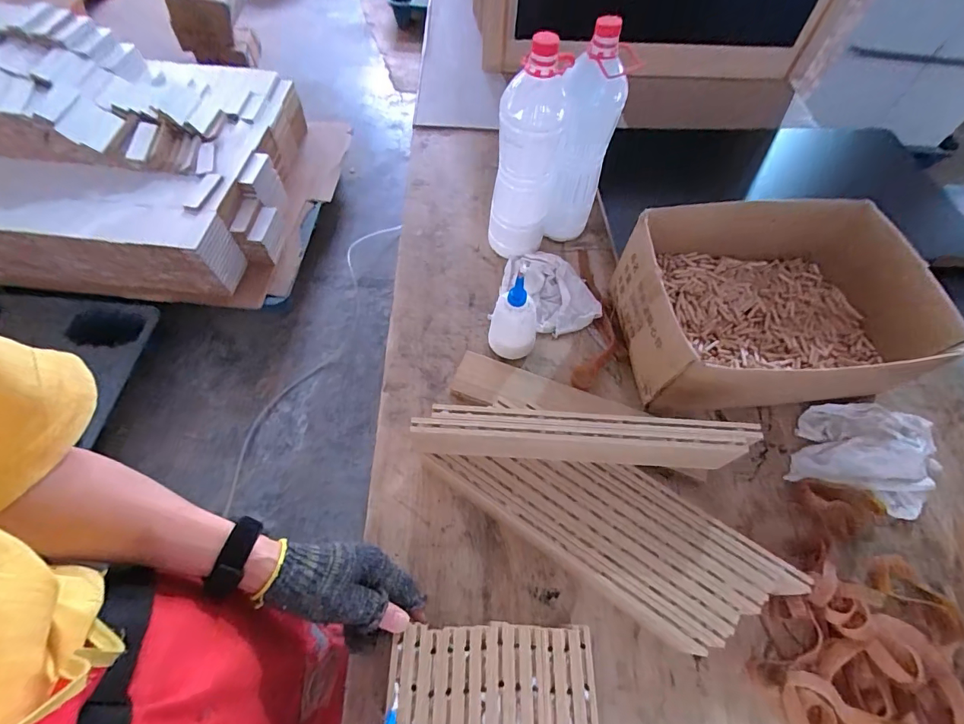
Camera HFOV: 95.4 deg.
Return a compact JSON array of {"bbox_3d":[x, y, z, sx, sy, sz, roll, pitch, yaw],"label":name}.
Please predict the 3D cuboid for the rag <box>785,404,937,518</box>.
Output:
[{"bbox_3d":[0.507,0.119,0.574,0.176,0.038,0.137,20,62,9],"label":"rag"}]

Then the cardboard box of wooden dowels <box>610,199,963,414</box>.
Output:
[{"bbox_3d":[0.385,-0.069,0.606,0.368,0.145,0.256,-1,61,-3],"label":"cardboard box of wooden dowels"}]

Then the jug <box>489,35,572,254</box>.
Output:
[{"bbox_3d":[0.060,-0.275,0.620,0.083,0.313,0.083,7,61,2],"label":"jug"}]

